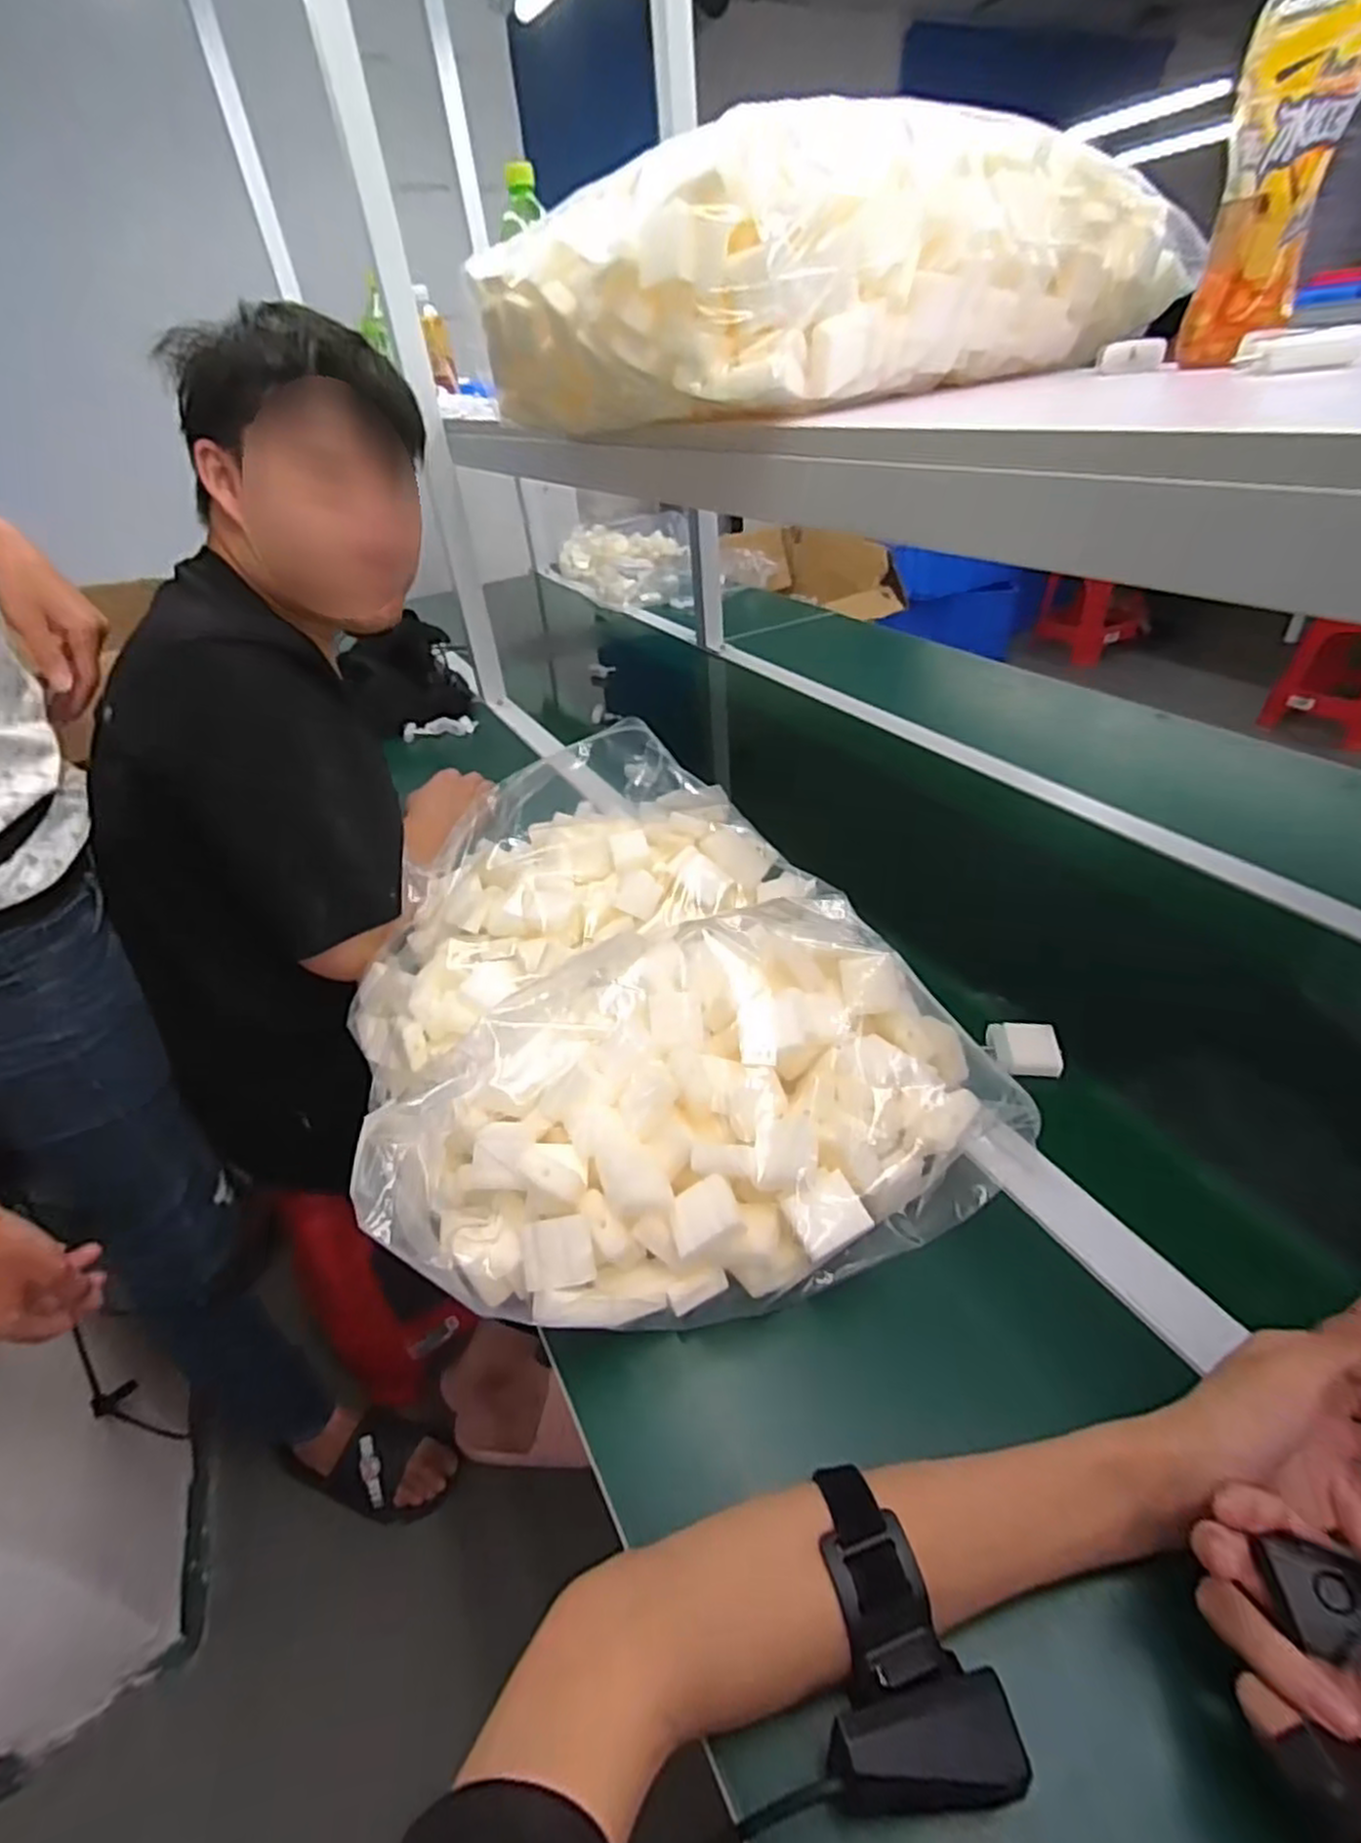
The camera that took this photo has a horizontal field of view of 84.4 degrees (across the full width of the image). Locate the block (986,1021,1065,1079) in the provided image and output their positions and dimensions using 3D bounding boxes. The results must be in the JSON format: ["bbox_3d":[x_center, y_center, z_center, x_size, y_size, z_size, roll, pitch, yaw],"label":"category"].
[{"bbox_3d":[0.268,0.098,0.584,0.049,0.021,0.043,0,36,8],"label":"block"}]

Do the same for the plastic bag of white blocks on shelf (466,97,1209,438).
[{"bbox_3d":[0.111,-0.517,0.623,0.469,0.144,0.320,-27,41,-26],"label":"plastic bag of white blocks on shelf"}]

